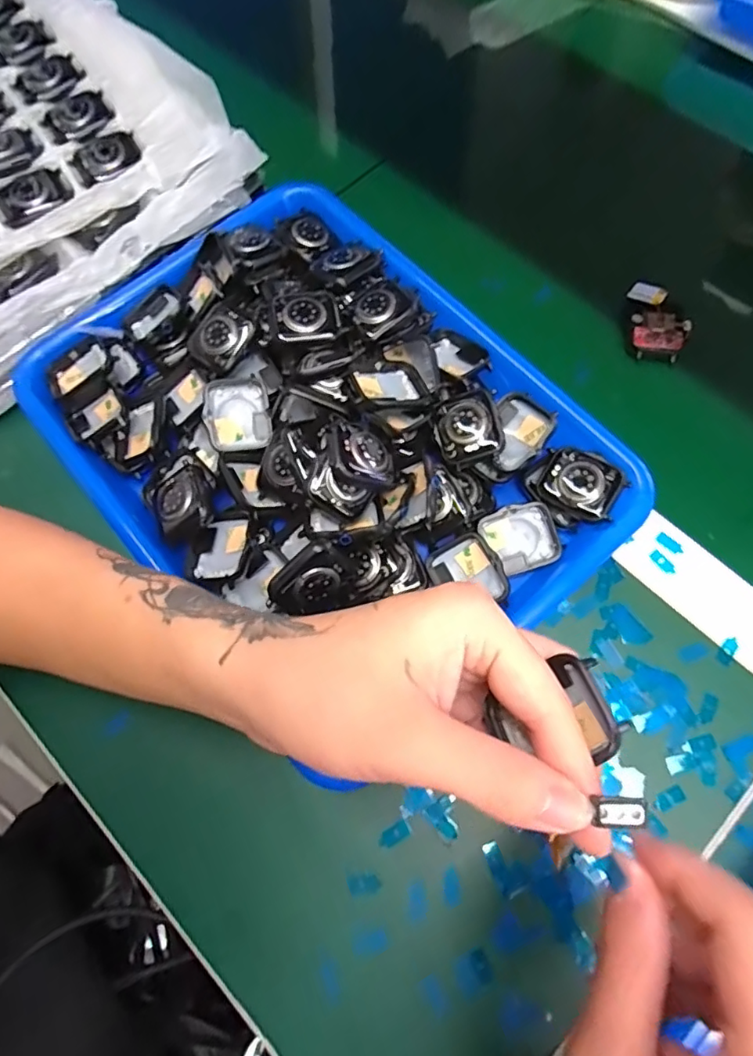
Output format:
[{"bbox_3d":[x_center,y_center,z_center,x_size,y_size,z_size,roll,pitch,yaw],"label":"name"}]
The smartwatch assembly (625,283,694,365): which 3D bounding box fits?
[{"bbox_3d":[0.191,-0.139,0.378,0.037,0.014,0.055,0,71,2],"label":"smartwatch assembly"}]

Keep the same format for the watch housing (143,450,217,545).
[{"bbox_3d":[-0.114,-0.019,0.321,0.041,0.014,0.050,-32,73,-9],"label":"watch housing"}]

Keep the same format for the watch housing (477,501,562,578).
[{"bbox_3d":[0.083,0.006,0.320,0.038,0.016,0.037,-20,72,-5],"label":"watch housing"}]

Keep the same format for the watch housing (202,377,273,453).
[{"bbox_3d":[-0.084,-0.068,0.334,0.038,0.009,0.042,-12,96,-17],"label":"watch housing"}]

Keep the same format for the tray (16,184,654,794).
[{"bbox_3d":[-0.037,-0.057,0.332,0.243,0.054,0.321,-40,74,-11],"label":"tray"}]

